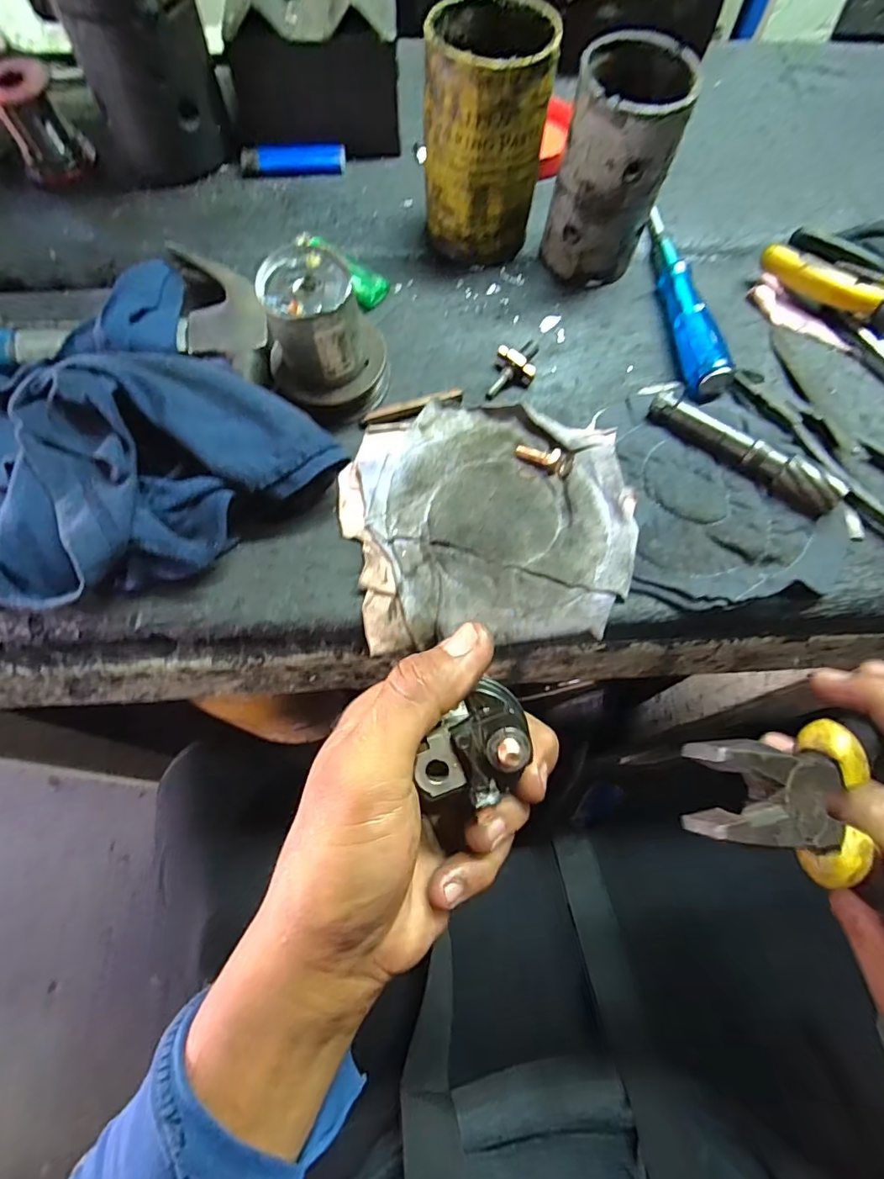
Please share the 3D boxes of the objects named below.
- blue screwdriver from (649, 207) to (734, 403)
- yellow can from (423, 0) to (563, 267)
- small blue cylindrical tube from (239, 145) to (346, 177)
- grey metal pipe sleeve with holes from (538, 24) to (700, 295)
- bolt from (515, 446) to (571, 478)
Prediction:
[{"bbox_3d":[0.164,-0.202,0.354,0.023,0.024,0.167,-3,67,-2],"label":"blue screwdriver"},{"bbox_3d":[0.027,-0.290,0.337,0.075,0.112,0.071,6,67,2],"label":"yellow can"},{"bbox_3d":[-0.116,-0.337,0.405,0.080,0.013,0.020,-8,67,-4],"label":"small blue cylindrical tube"},{"bbox_3d":[0.110,-0.267,0.336,0.066,0.114,0.069,15,68,6],"label":"grey metal pipe sleeve with holes"},{"bbox_3d":[0.062,-0.080,0.309,0.034,0.010,0.013,27,70,11],"label":"bolt"}]

